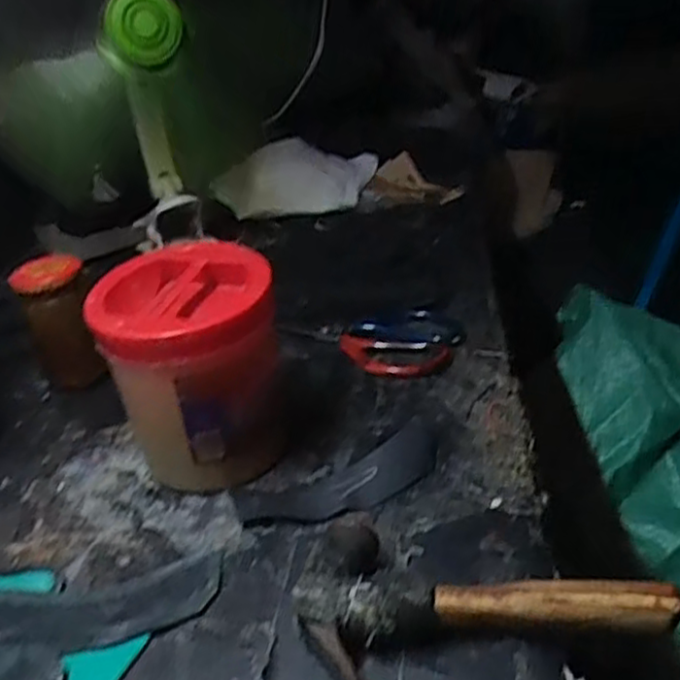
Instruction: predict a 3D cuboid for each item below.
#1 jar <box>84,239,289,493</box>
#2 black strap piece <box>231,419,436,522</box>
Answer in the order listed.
[{"bbox_3d":[-0.100,0.022,0.499,0.115,0.144,0.108,-6,29,3],"label":"jar"},{"bbox_3d":[0.003,0.093,0.484,0.141,0.016,0.056,-14,32,-19],"label":"black strap piece"}]

